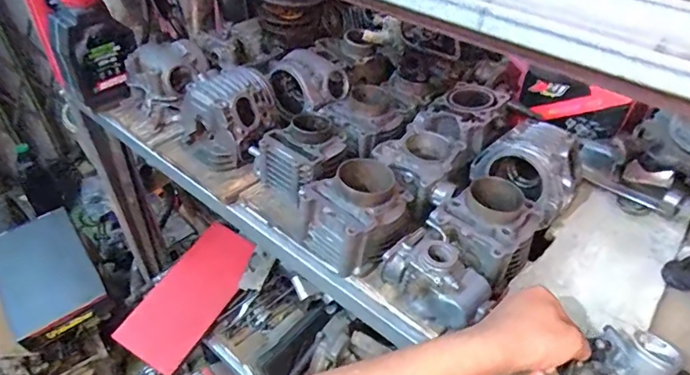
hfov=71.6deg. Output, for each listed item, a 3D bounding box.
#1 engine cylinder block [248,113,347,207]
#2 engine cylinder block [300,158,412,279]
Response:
[{"bbox_3d":[-0.059,-0.045,0.674,0.105,0.072,0.104,33,51,30],"label":"engine cylinder block"},{"bbox_3d":[0.016,0.032,0.596,0.126,0.085,0.098,-30,51,-30],"label":"engine cylinder block"}]

